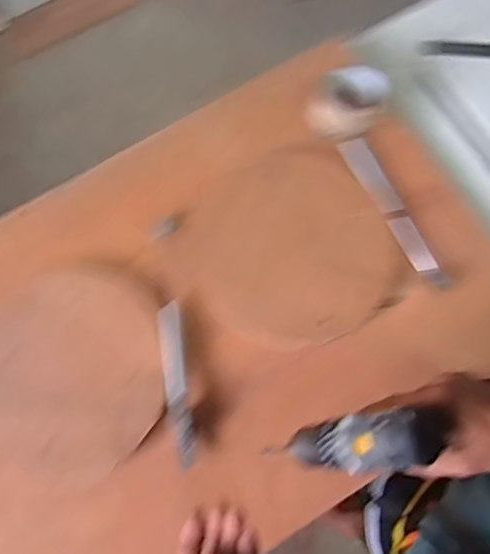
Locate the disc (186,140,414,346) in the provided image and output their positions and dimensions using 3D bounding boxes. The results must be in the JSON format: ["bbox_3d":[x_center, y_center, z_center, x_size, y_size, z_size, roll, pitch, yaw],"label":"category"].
[{"bbox_3d":[0.061,-0.039,0.749,0.258,0.014,0.256,0,77,-1],"label":"disc"}]

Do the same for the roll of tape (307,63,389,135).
[{"bbox_3d":[0.143,-0.243,0.781,0.090,0.037,0.107,29,78,6],"label":"roll of tape"}]

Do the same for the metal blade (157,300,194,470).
[{"bbox_3d":[-0.086,0.131,0.699,0.028,0.006,0.198,-8,77,-3],"label":"metal blade"}]

